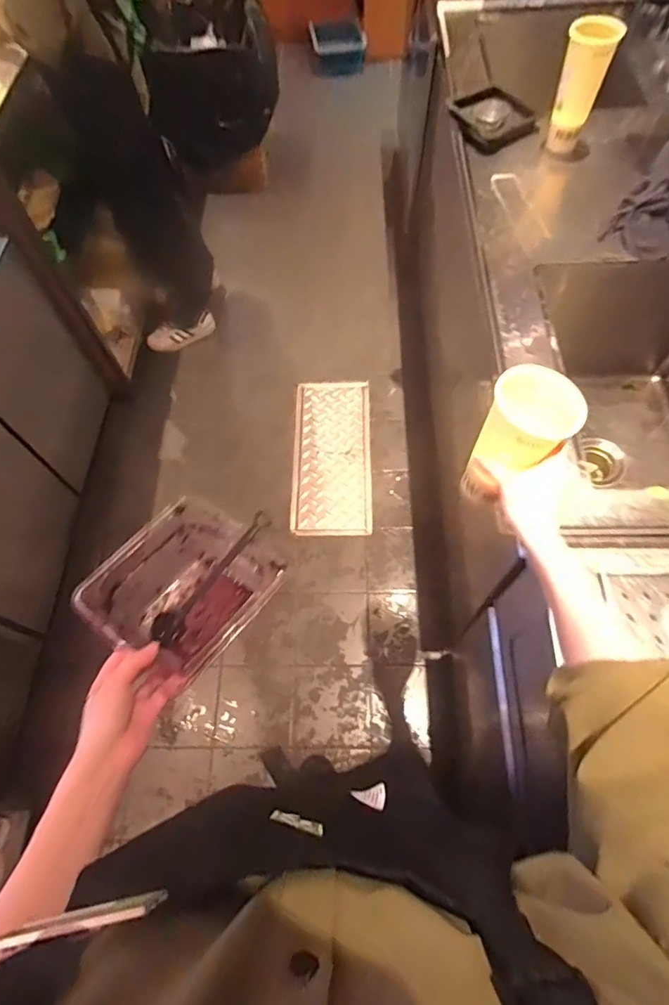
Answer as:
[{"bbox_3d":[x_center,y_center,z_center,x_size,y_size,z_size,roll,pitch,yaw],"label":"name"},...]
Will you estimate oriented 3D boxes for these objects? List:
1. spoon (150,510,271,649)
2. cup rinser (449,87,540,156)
[{"bbox_3d":[-0.138,0.085,0.563,0.189,0.018,0.034,-49,67,10],"label":"spoon"},{"bbox_3d":[0.321,-0.784,1.039,0.142,0.034,0.152,-33,74,-8],"label":"cup rinser"}]

